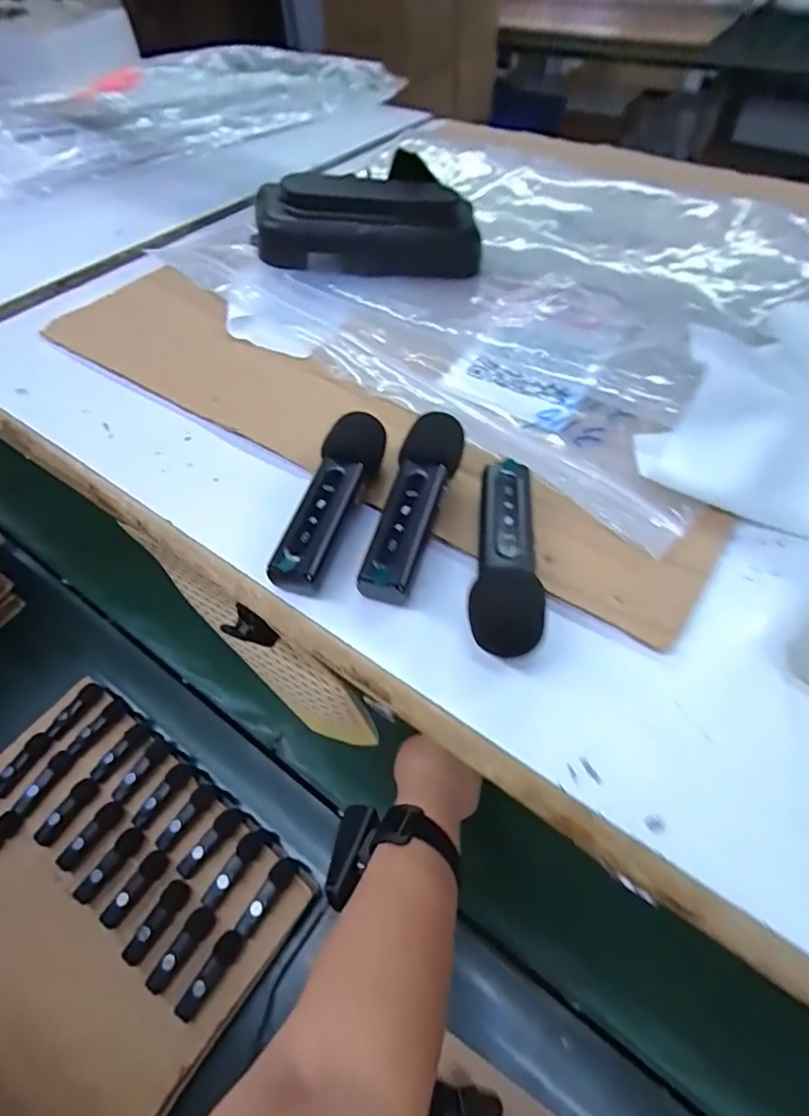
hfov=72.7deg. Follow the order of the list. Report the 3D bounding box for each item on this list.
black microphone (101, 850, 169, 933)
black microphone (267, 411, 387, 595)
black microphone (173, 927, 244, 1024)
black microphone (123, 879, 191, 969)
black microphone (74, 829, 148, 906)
[{"bbox_3d":[-0.239,0.294,0.488,0.020,0.011,0.068,28,59,21],"label":"black microphone"},{"bbox_3d":[-0.022,-0.019,0.170,0.014,0.019,0.063,15,55,14],"label":"black microphone"},{"bbox_3d":[-0.159,0.340,0.447,0.021,0.015,0.067,28,59,21],"label":"black microphone"},{"bbox_3d":[-0.214,0.312,0.472,0.022,0.011,0.068,28,59,21],"label":"black microphone"},{"bbox_3d":[-0.270,0.278,0.500,0.021,0.011,0.068,33,61,24],"label":"black microphone"}]

